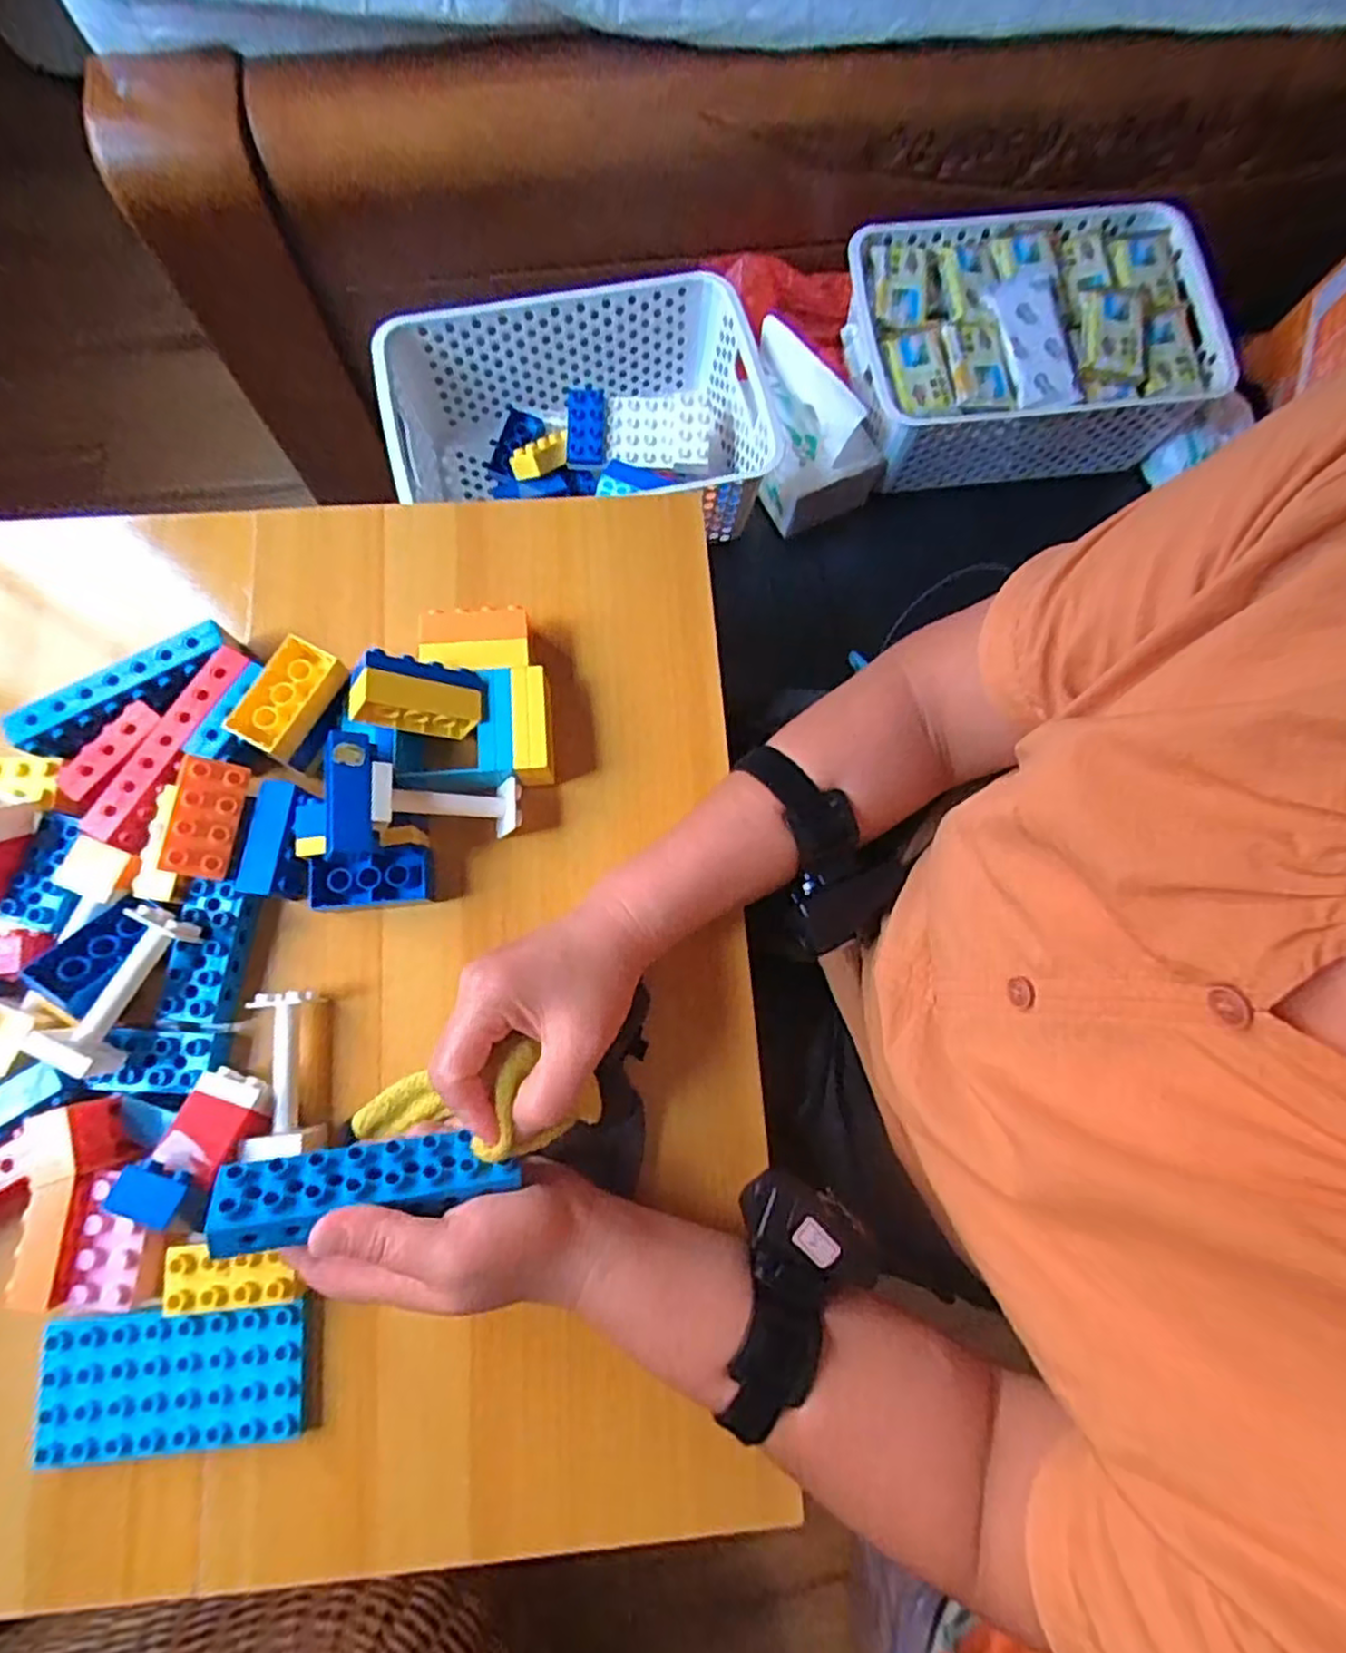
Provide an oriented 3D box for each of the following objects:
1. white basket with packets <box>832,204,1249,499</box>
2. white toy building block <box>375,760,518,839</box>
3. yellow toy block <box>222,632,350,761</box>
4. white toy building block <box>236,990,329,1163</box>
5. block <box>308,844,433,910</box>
[{"bbox_3d":[0.324,-0.445,0.671,0.329,0.103,0.214,-8,78,-4],"label":"white basket with packets"},{"bbox_3d":[-0.127,-0.014,0.403,0.081,0.021,0.030,7,73,-35],"label":"white toy building block"},{"bbox_3d":[-0.214,-0.073,0.403,0.035,0.019,0.064,34,78,6],"label":"yellow toy block"},{"bbox_3d":[-0.204,0.130,0.386,0.034,0.033,0.081,-7,77,-3],"label":"white toy building block"},{"bbox_3d":[-0.169,0.029,0.405,0.064,0.019,0.030,-6,76,-16],"label":"block"}]

